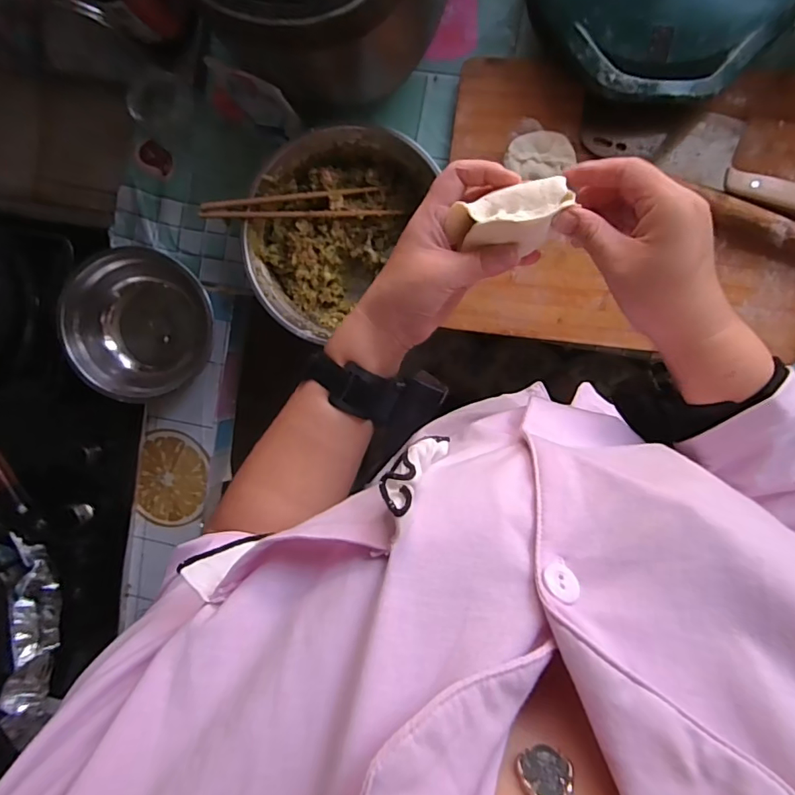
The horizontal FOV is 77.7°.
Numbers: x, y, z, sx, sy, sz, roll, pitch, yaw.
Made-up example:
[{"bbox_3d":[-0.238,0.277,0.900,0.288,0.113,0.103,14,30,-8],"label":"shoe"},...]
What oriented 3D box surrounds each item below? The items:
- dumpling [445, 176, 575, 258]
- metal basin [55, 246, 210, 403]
[{"bbox_3d":[0.074,-0.122,0.331,0.078,0.032,0.038,-7,94,25],"label":"dumpling"},{"bbox_3d":[-0.340,-0.100,0.676,0.190,0.091,0.177,1,95,8],"label":"metal basin"}]

